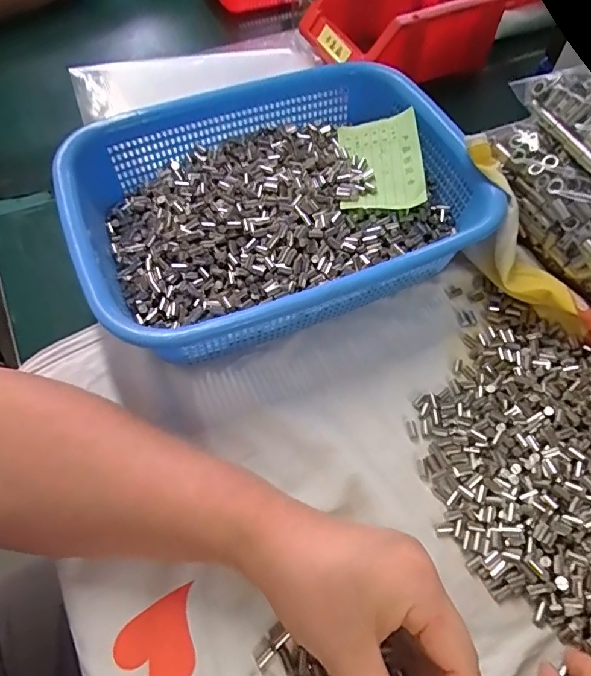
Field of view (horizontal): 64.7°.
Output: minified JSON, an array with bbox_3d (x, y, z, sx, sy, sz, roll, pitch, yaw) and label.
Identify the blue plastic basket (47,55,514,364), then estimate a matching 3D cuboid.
[{"bbox_3d":[-0.013,-0.097,0.352,0.278,0.073,0.209,-20,63,-11],"label":"blue plastic basket"}]

